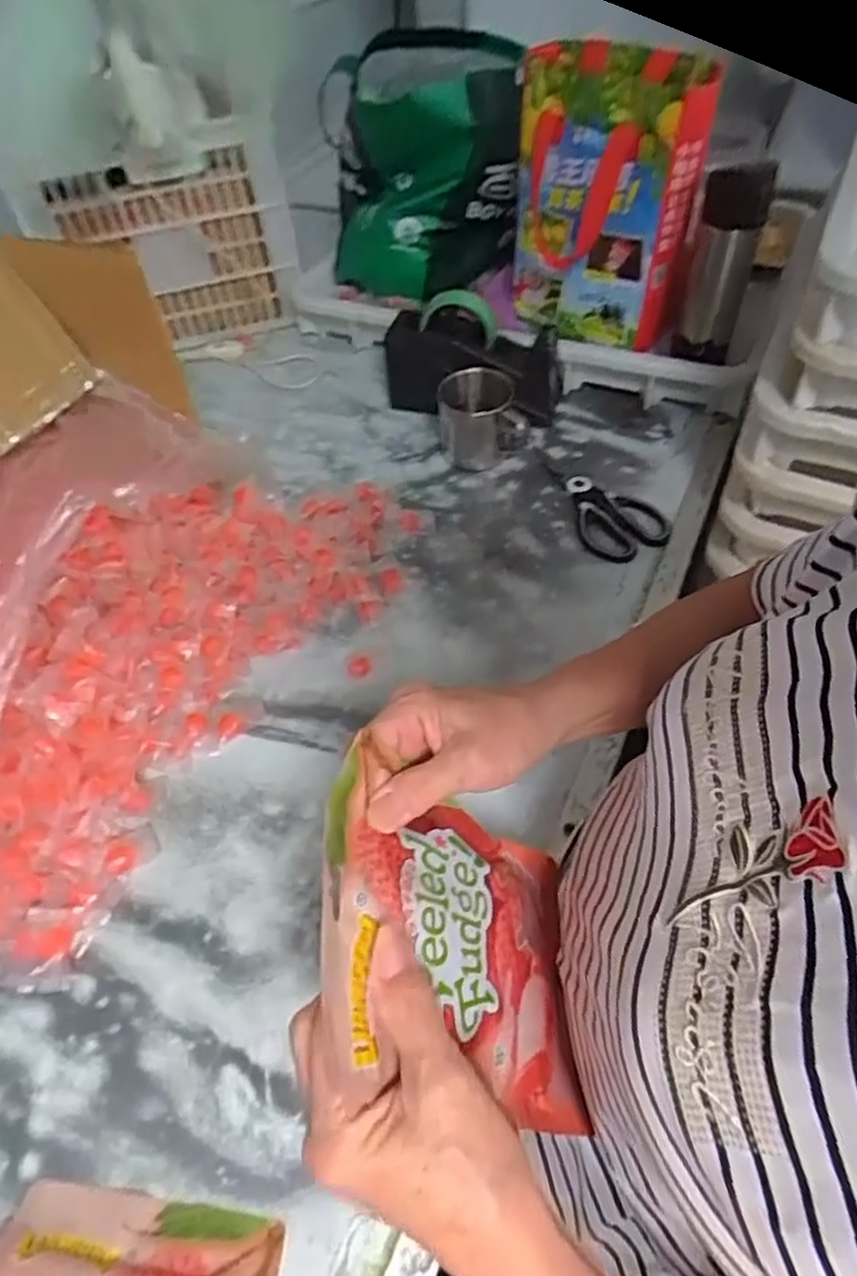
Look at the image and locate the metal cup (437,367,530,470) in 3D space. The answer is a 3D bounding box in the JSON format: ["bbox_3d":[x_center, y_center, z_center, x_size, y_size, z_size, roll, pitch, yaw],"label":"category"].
[{"bbox_3d":[0.059,-0.249,0.810,0.086,0.082,0.089,-3,51,3],"label":"metal cup"}]

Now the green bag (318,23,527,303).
[{"bbox_3d":[-0.011,-0.584,0.914,0.248,0.283,0.158,11,52,15],"label":"green bag"}]

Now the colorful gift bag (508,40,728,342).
[{"bbox_3d":[0.186,-0.463,0.774,0.100,0.267,0.187,-38,56,-24],"label":"colorful gift bag"}]

